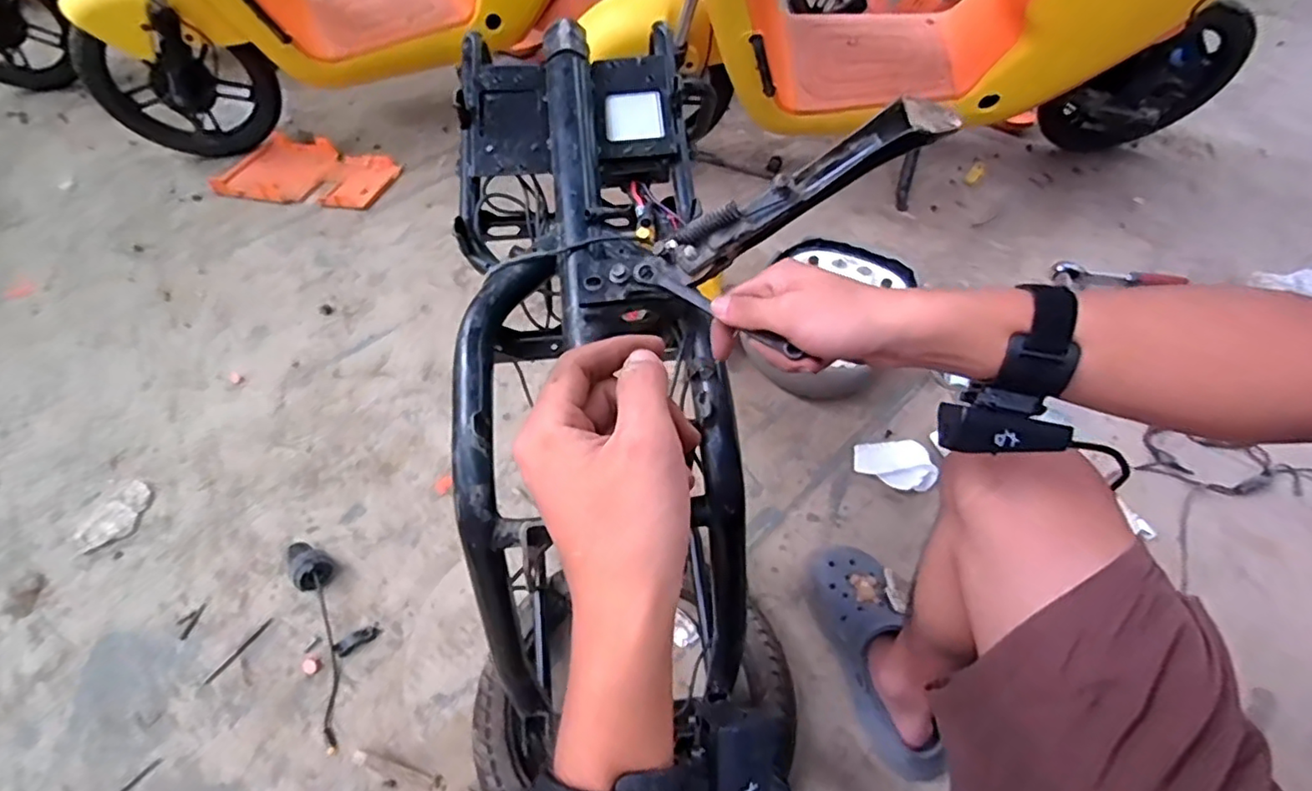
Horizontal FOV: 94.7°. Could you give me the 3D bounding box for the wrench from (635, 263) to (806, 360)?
[{"bbox_3d":[0.037,-0.061,0.414,0.138,0.010,0.015,35,59,28],"label":"wrench"}]

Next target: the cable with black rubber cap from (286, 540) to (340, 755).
[{"bbox_3d":[-0.440,0.308,0.796,0.056,0.050,0.290,-22,55,-17],"label":"cable with black rubber cap"}]

